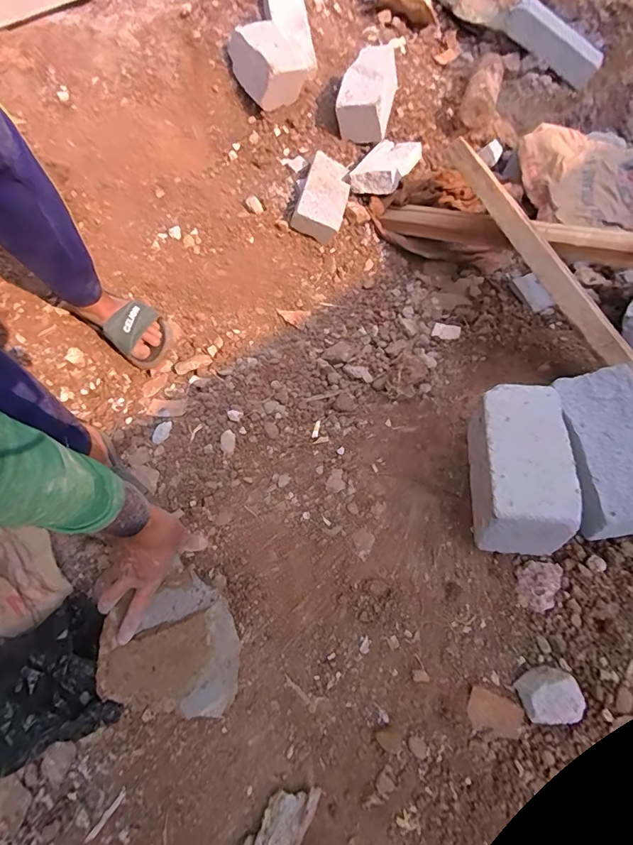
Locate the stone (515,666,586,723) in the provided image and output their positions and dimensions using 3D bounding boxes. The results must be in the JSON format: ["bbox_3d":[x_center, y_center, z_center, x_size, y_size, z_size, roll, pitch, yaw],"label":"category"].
[{"bbox_3d":[0.277,0.324,0.498,0.059,0.031,0.054,0,60,0],"label":"stone"}]

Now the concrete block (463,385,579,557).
[{"bbox_3d":[0.270,0.066,0.584,0.098,0.137,0.200,4,60,3],"label":"concrete block"}]

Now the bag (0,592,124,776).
[{"bbox_3d":[-0.368,0.336,0.559,0.160,0.096,0.177,-22,62,-12],"label":"bag"}]

